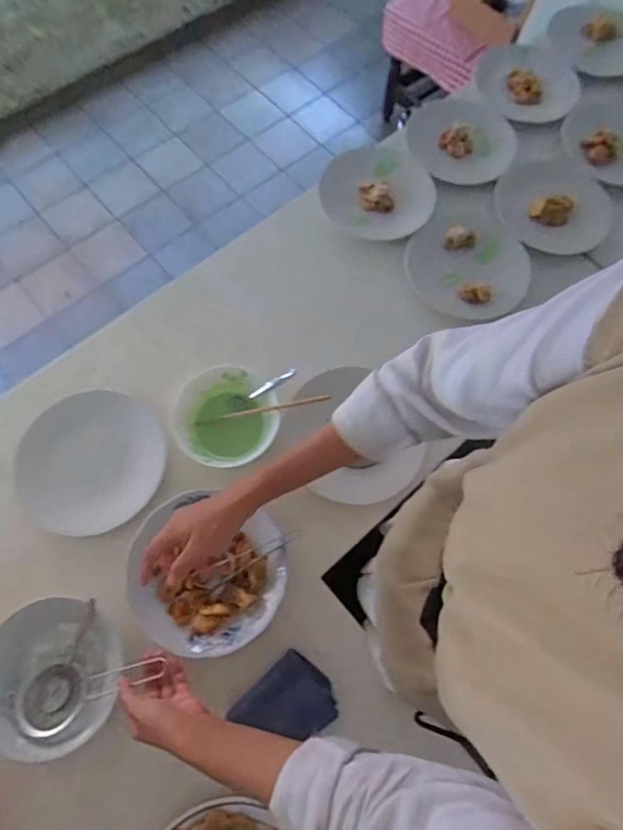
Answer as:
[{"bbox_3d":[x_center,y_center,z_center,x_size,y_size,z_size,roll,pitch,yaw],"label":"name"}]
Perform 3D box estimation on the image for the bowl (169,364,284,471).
[{"bbox_3d":[-0.120,0.005,0.679,0.138,0.057,0.144,1,70,-2],"label":"bowl"}]

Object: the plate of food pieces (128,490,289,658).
[{"bbox_3d":[-0.135,0.196,0.605,0.198,0.040,0.182,1,70,-2],"label":"plate of food pieces"}]

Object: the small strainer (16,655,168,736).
[{"bbox_3d":[-0.258,0.313,0.553,0.155,0.043,0.067,-17,72,-2],"label":"small strainer"}]

